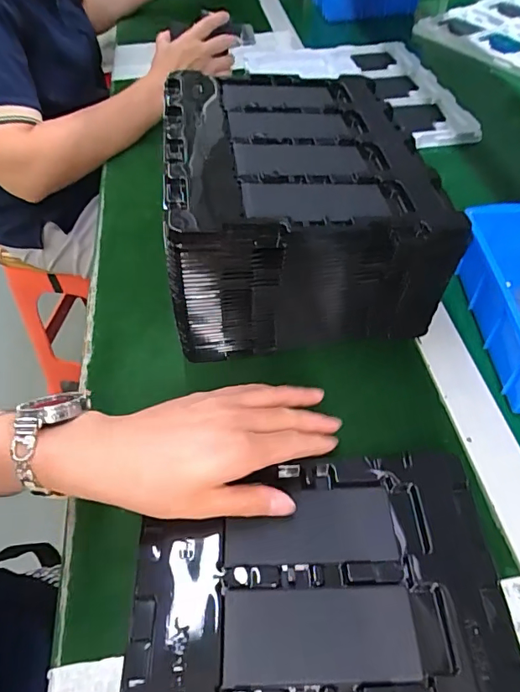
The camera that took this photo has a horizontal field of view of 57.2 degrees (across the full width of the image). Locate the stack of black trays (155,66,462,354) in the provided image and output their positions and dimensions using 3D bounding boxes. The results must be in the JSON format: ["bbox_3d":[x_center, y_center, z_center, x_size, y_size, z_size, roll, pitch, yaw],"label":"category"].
[{"bbox_3d":[0.036,-0.139,0.454,0.217,0.146,0.269,-5,51,1],"label":"stack of black trays"}]

